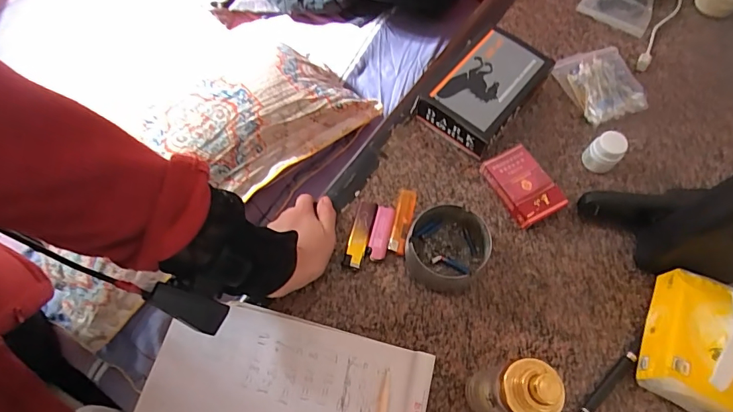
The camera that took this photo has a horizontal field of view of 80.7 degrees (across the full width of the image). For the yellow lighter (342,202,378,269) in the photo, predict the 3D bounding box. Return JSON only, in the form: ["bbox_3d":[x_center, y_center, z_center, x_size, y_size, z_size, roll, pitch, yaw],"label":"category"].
[{"bbox_3d":[-0.007,0.032,0.501,0.022,0.016,0.081,15,67,6],"label":"yellow lighter"}]

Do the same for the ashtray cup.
[{"bbox_3d":[0.086,0.045,0.475,0.086,0.045,0.082,0,66,0],"label":"ashtray cup"}]

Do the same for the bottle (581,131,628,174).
[{"bbox_3d":[0.287,-0.065,0.521,0.037,0.045,0.032,42,73,17],"label":"bottle"}]

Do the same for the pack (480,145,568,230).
[{"bbox_3d":[0.186,-0.025,0.517,0.060,0.027,0.093,-27,69,-11],"label":"pack"}]

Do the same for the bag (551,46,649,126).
[{"bbox_3d":[0.311,-0.167,0.577,0.082,0.027,0.109,-16,67,-7],"label":"bag"}]

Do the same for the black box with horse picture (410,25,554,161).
[{"bbox_3d":[0.148,-0.153,0.560,0.114,0.054,0.161,37,71,15],"label":"black box with horse picture"}]

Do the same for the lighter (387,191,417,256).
[{"bbox_3d":[0.043,0.017,0.507,0.020,0.009,0.080,12,67,5],"label":"lighter"}]

